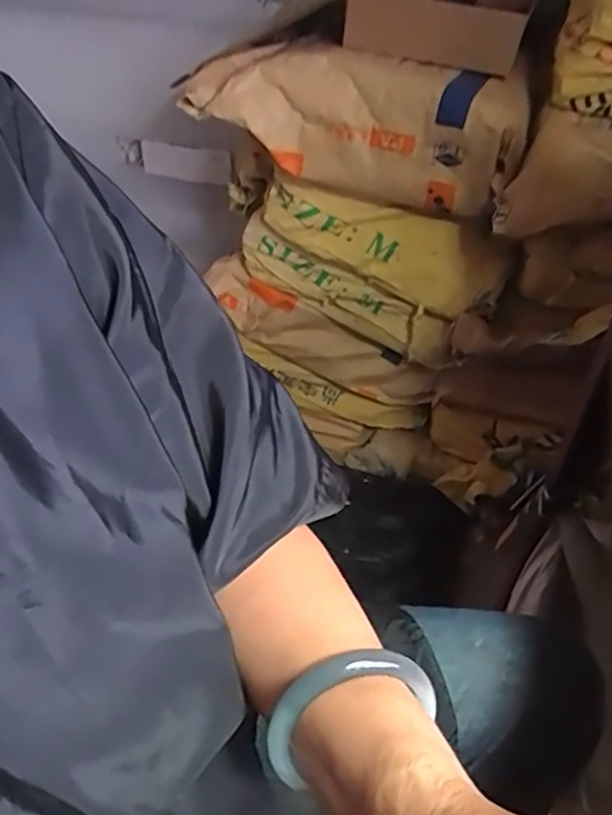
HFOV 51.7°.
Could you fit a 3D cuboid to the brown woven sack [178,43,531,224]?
[{"bbox_3d":[0.081,-0.444,1.002,0.513,0.189,0.227,16,45,17],"label":"brown woven sack"}]

